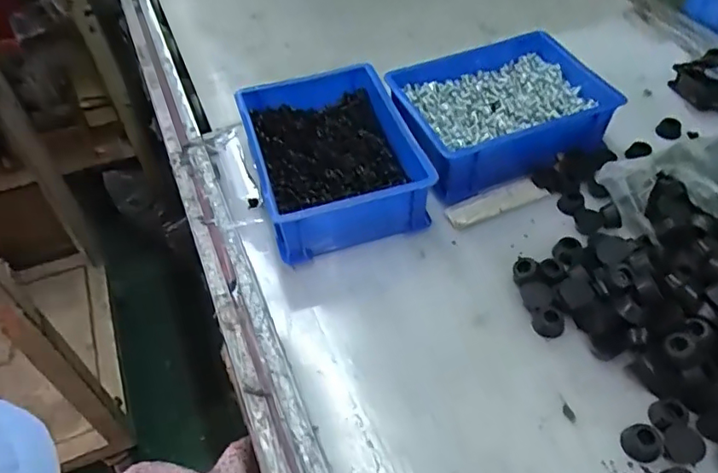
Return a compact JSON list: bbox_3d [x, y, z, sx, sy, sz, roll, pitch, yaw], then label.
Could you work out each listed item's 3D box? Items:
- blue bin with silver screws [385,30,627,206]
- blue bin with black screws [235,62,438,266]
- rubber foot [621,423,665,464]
[{"bbox_3d":[0.146,-0.132,0.593,0.206,0.066,0.155,-20,50,-13],"label":"blue bin with silver screws"},{"bbox_3d":[-0.026,-0.076,0.548,0.145,0.068,0.190,-15,49,-10],"label":"blue bin with black screws"},{"bbox_3d":[0.195,0.141,0.387,0.024,0.011,0.025,-2,48,2],"label":"rubber foot"}]

